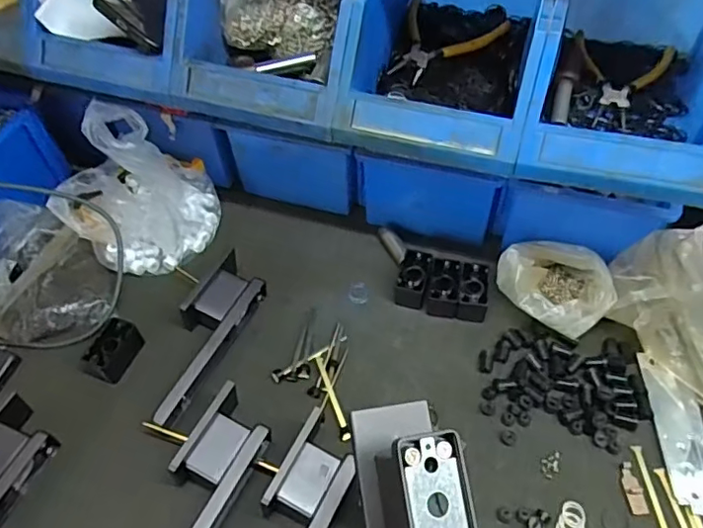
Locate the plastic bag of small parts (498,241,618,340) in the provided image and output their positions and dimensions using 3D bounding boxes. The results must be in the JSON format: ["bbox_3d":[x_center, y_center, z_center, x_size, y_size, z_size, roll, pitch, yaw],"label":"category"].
[{"bbox_3d":[0.196,0.018,0.551,0.104,0.044,0.082,23,59,19],"label":"plastic bag of small parts"}]

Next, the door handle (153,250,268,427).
[{"bbox_3d":[-0.145,0.067,0.548,0.058,0.034,0.177,21,59,18],"label":"door handle"}]

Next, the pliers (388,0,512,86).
[{"bbox_3d":[0.084,-0.221,0.564,0.104,0.012,0.122,27,61,21],"label":"pliers"}]

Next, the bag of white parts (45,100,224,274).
[{"bbox_3d":[-0.225,-0.088,0.593,0.123,0.164,0.148,26,60,21],"label":"bag of white parts"}]

